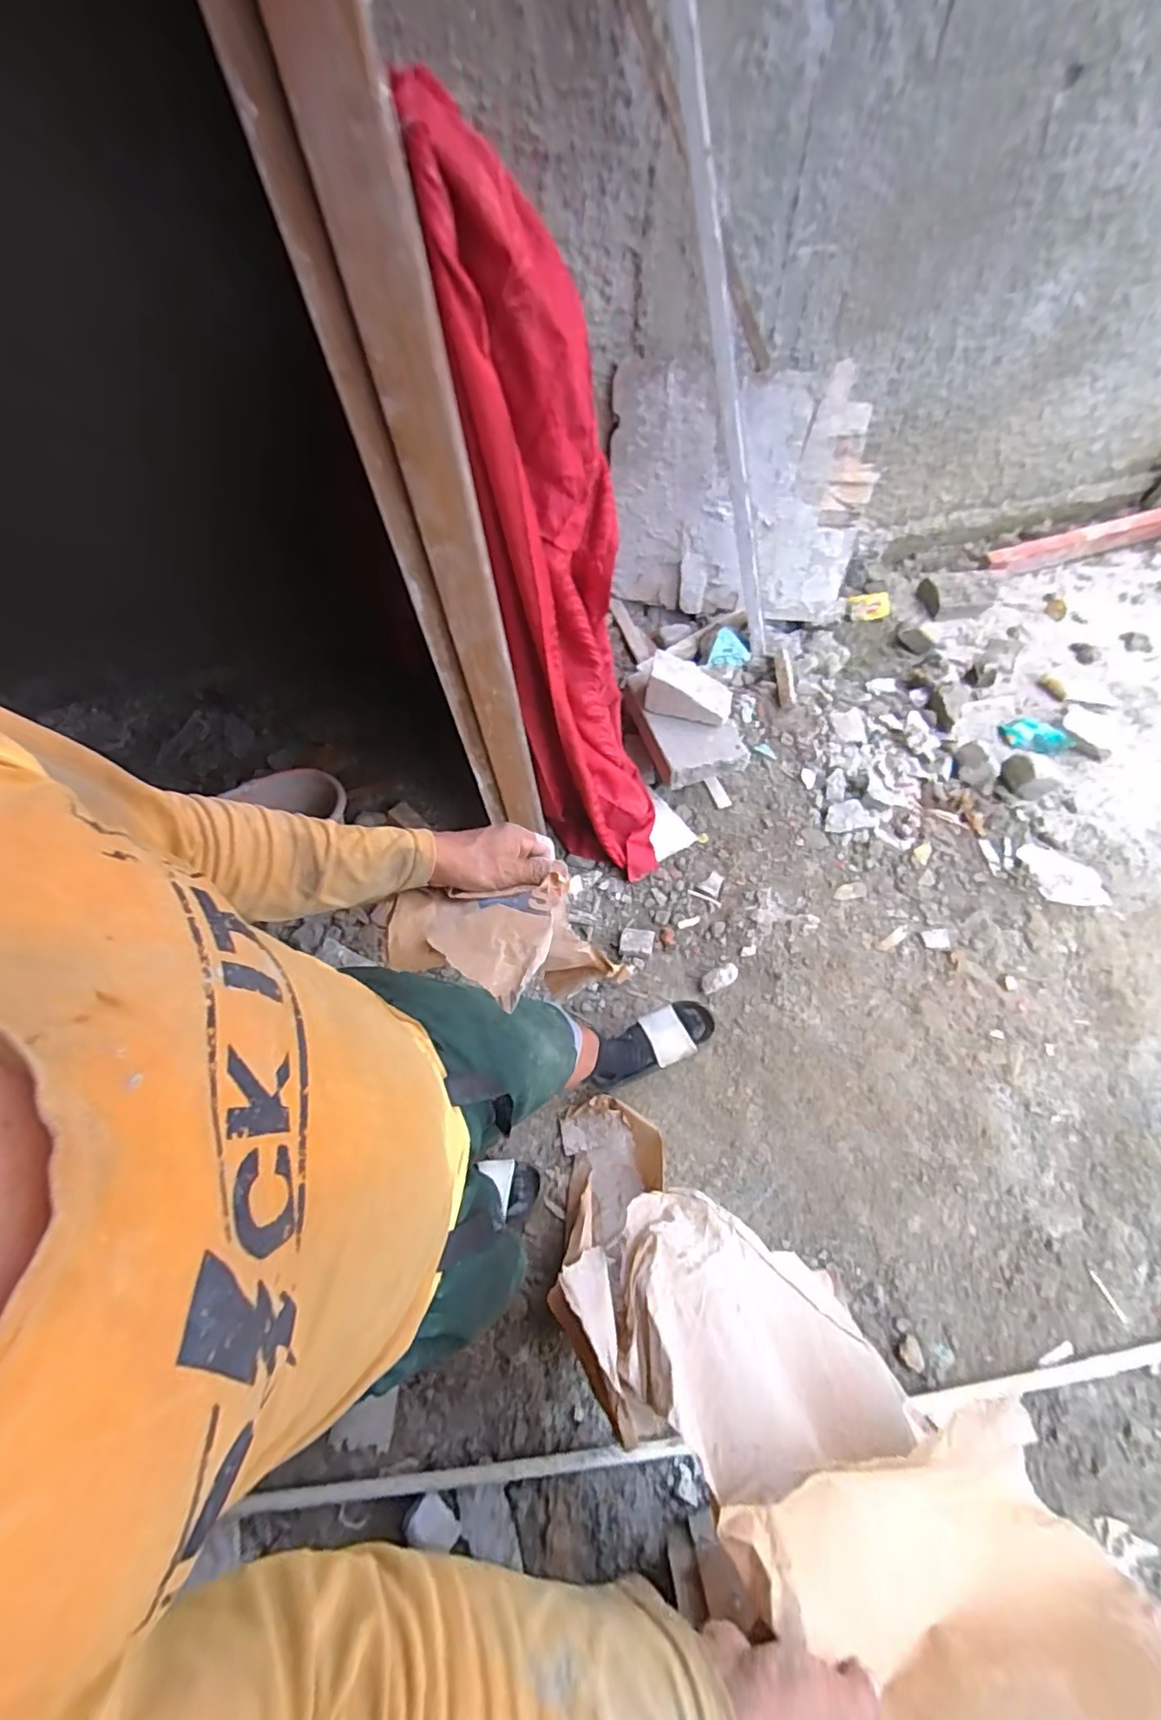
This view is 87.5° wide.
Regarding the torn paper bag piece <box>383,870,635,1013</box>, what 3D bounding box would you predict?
[{"bbox_3d":[-0.067,0.071,0.519,0.179,0.116,0.111,-8,63,-2],"label":"torn paper bag piece"}]

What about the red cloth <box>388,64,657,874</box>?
[{"bbox_3d":[-0.008,-0.401,1.025,0.250,1.079,0.445,-12,62,-3],"label":"red cloth"}]

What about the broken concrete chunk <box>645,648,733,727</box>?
[{"bbox_3d":[0.263,-0.407,1.445,0.221,0.120,0.137,8,63,8],"label":"broken concrete chunk"}]

